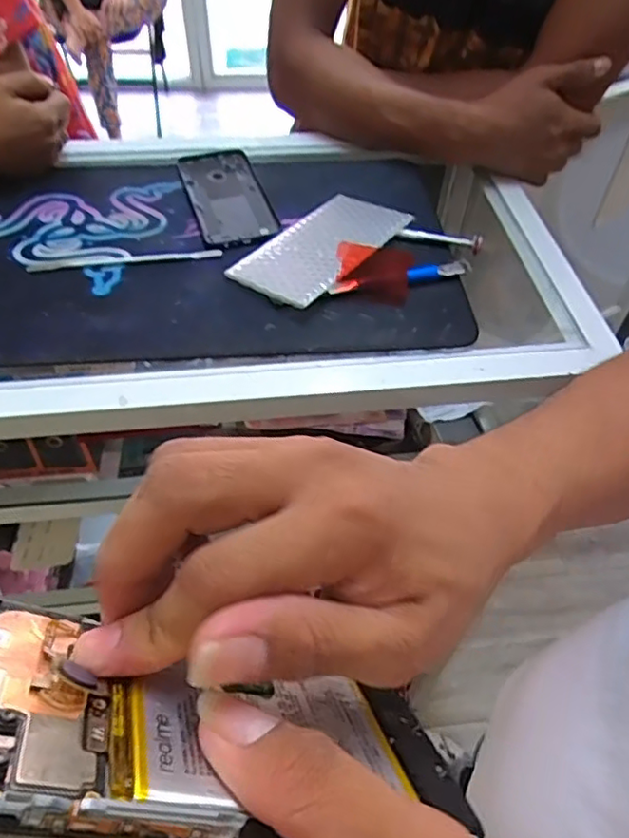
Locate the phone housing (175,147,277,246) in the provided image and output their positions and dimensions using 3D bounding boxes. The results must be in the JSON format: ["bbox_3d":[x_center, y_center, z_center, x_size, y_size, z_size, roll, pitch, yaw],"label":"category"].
[{"bbox_3d":[-0.089,-0.227,0.604,0.074,0.010,0.159,-14,52,-13],"label":"phone housing"}]

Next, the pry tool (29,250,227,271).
[{"bbox_3d":[-0.166,-0.141,0.526,0.164,0.005,0.012,-5,51,-7],"label":"pry tool"}]

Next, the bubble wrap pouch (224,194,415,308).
[{"bbox_3d":[0.007,-0.159,0.540,0.085,0.011,0.164,31,56,21],"label":"bubble wrap pouch"}]

